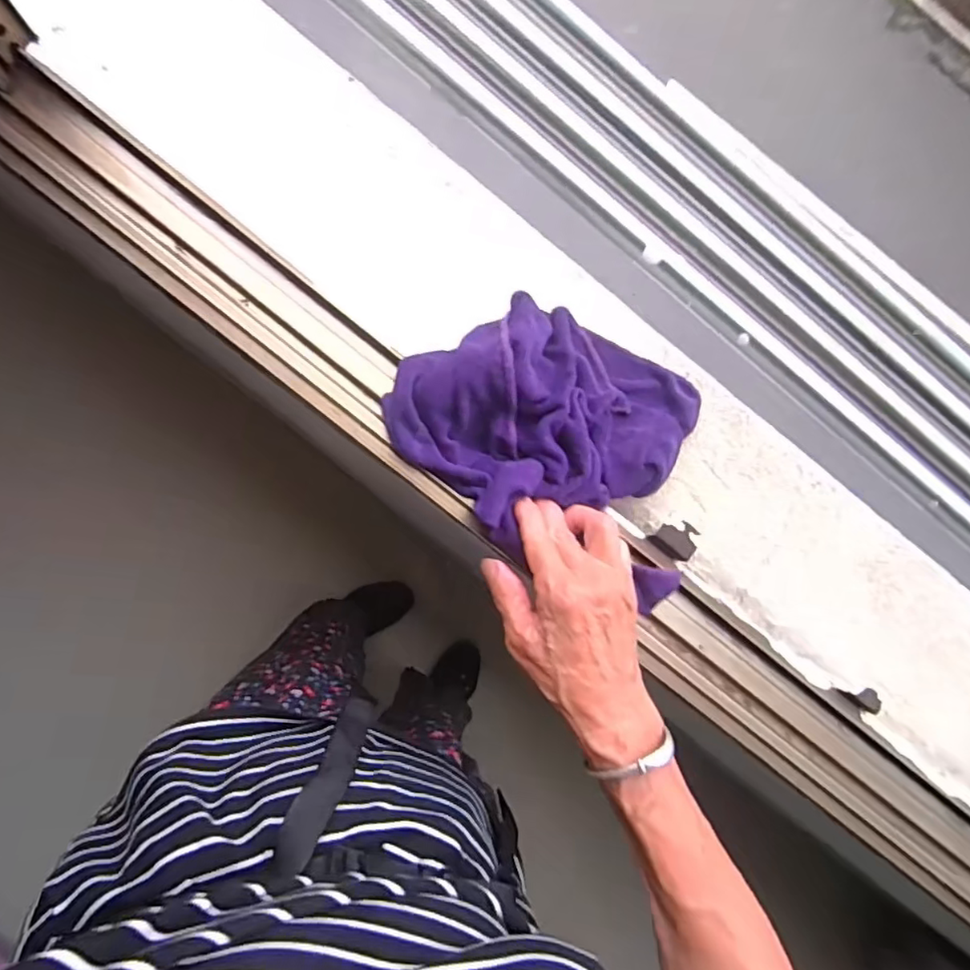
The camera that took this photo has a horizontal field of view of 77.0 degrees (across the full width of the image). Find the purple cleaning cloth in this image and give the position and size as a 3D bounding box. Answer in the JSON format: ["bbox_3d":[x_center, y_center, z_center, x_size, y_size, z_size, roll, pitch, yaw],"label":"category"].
[{"bbox_3d":[0.045,-0.036,0.416,0.211,0.062,0.172,18,83,-5],"label":"purple cleaning cloth"}]

